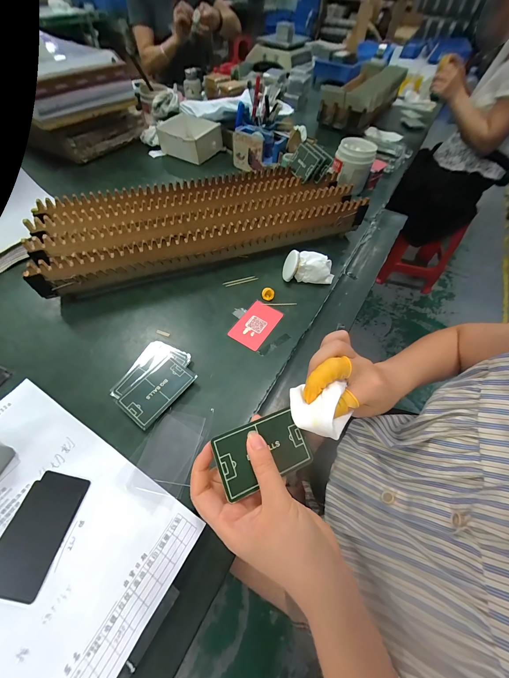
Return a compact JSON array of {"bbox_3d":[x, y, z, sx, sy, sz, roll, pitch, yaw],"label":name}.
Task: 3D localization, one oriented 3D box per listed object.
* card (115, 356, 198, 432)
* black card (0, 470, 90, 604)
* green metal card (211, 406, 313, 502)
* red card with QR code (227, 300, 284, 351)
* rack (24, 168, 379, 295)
[{"bbox_3d":[-0.125,0.063,0.315,0.055,0.004,0.086,34,62,16],"label":"card"},{"bbox_3d":[-0.218,0.190,0.245,0.060,0.004,0.096,11,58,3],"label":"black card"},{"bbox_3d":[0.009,0.100,0.222,0.083,0.004,0.052,-15,73,-21],"label":"green metal card"},{"bbox_3d":[0.003,-0.025,0.393,0.055,0.004,0.085,30,61,15],"label":"red card with QR code"},{"bbox_3d":[-0.086,-0.222,0.470,0.572,0.078,0.188,-17,61,-13],"label":"rack"}]

